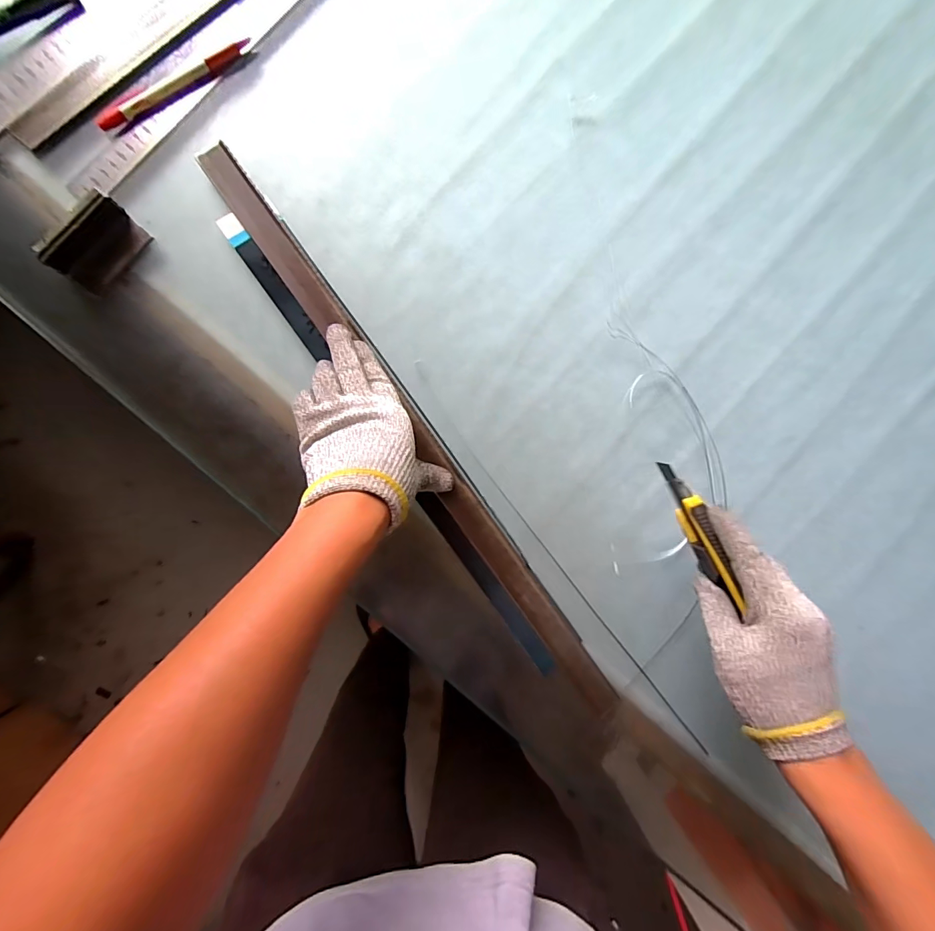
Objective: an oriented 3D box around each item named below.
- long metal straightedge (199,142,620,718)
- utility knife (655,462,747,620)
[{"bbox_3d":[-0.037,-0.016,0.385,0.033,0.010,0.577,-36,94,-6],"label":"long metal straightedge"},{"bbox_3d":[0.184,0.051,0.352,0.011,0.029,0.122,-14,66,-7],"label":"utility knife"}]

